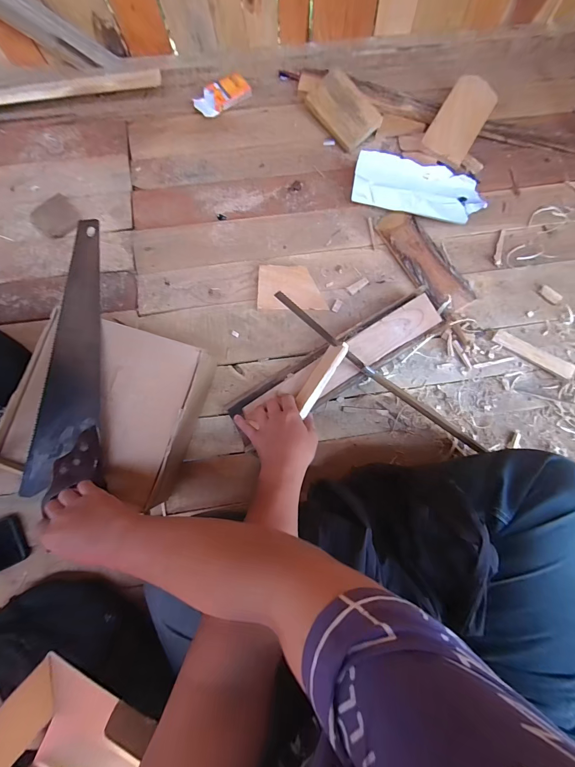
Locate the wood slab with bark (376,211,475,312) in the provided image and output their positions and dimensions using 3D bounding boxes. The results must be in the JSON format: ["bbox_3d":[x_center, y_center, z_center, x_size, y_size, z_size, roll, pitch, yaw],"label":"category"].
[{"bbox_3d":[0.269,-0.245,0.653,0.079,0.030,0.239,-33,82,-6],"label":"wood slab with bark"}]

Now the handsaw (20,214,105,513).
[{"bbox_3d":[-0.328,-0.054,0.508,0.106,0.018,0.429,0,79,-1],"label":"handsaw"}]

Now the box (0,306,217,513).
[{"bbox_3d":[-0.286,0.039,0.549,0.259,0.111,0.256,18,80,2],"label":"box"}]

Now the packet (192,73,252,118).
[{"bbox_3d":[-0.144,-0.636,0.717,0.123,0.021,0.064,-32,82,-6],"label":"packet"}]

